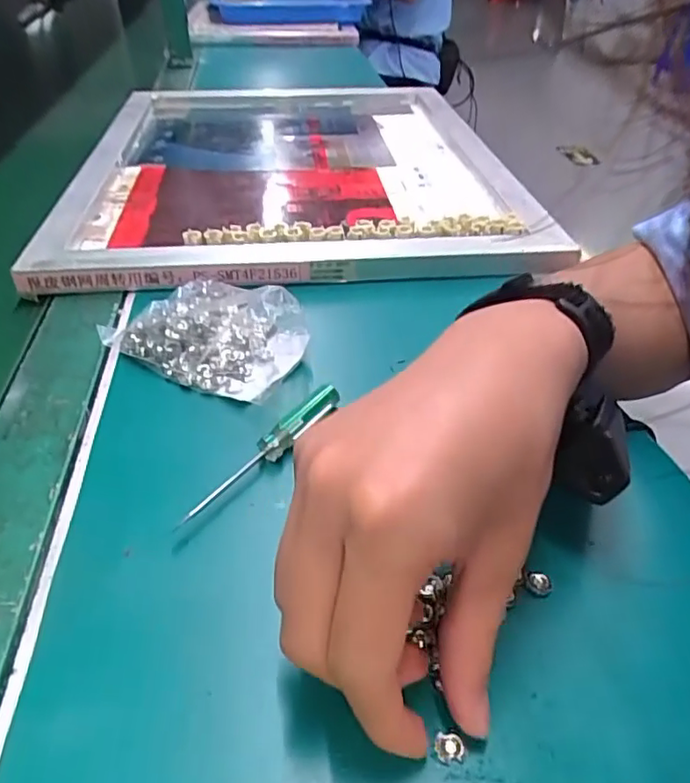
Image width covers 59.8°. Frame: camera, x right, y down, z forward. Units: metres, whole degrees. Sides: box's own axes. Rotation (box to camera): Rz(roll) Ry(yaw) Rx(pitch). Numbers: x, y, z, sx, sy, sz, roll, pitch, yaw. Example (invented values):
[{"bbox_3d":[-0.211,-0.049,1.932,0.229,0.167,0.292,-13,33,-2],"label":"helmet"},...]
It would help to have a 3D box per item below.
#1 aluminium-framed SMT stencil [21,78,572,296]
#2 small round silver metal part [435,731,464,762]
[{"bbox_3d":[-0.056,-0.247,0.643,0.418,0.030,0.500,-3,39,-6],"label":"aluminium-framed SMT stencil"},{"bbox_3d":[0.036,0.121,0.205,0.010,0.004,0.009,2,39,0],"label":"small round silver metal part"}]

